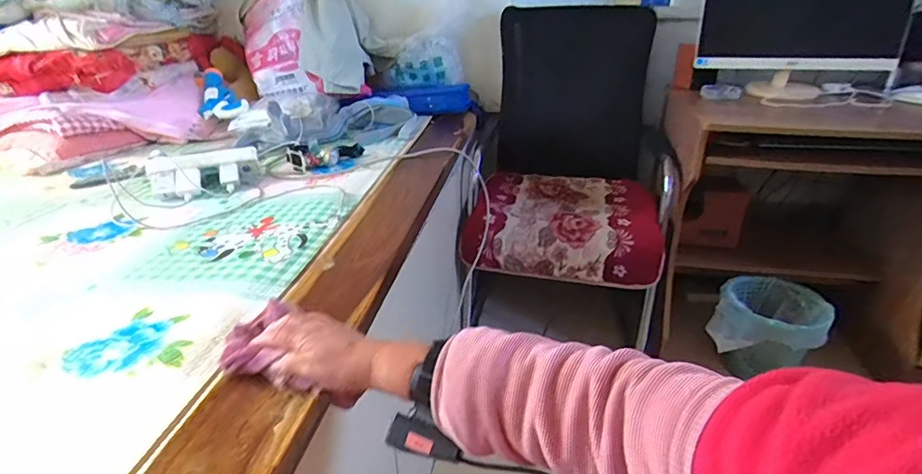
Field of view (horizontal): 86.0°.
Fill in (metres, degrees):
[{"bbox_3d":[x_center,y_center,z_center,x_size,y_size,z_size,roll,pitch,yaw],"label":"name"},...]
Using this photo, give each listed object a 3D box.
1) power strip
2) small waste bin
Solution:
[{"bbox_3d":[-0.565,-0.146,1.088,0.235,0.065,0.095,-9,27,-18],"label":"power strip"},{"bbox_3d":[0.848,0.265,1.385,0.263,0.223,0.226,15,30,29],"label":"small waste bin"}]

